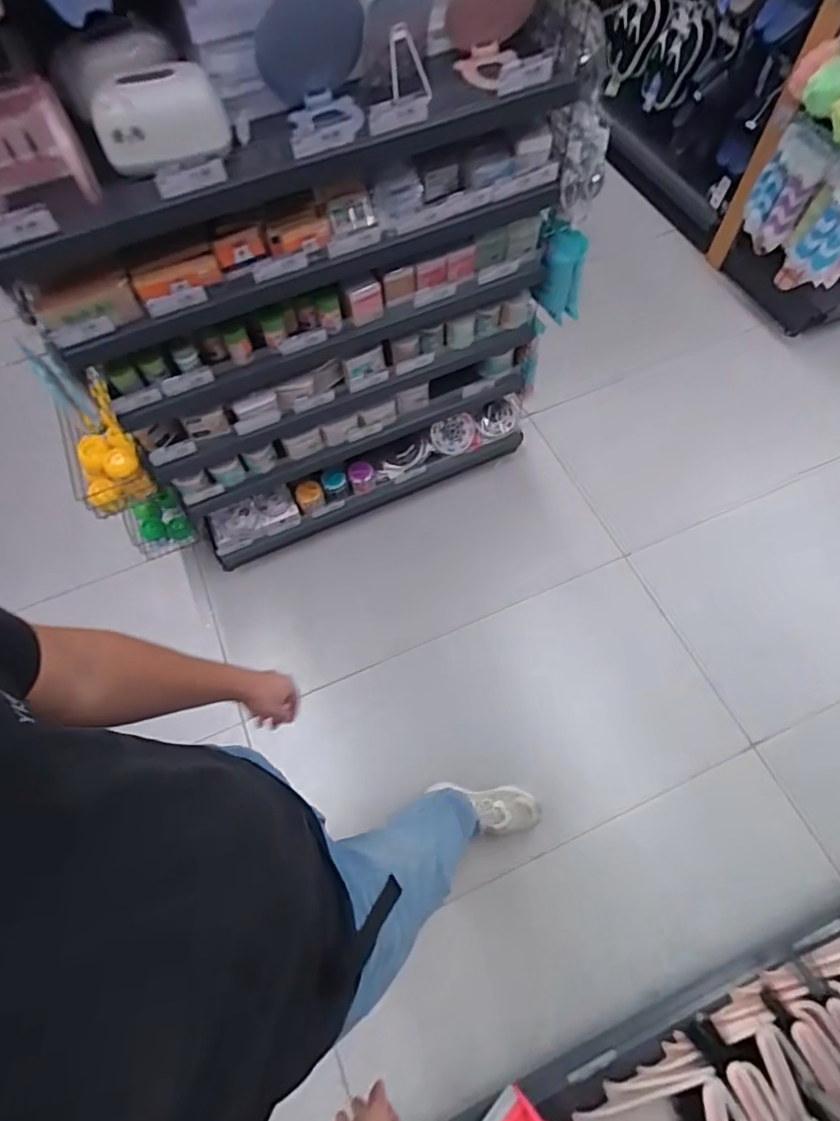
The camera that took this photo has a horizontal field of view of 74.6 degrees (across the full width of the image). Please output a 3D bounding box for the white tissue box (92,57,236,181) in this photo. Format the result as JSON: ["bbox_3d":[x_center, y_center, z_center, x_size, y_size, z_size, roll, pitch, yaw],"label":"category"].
[{"bbox_3d":[-0.386,-0.658,0.821,0.183,0.091,0.112,-28,66,-11],"label":"white tissue box"}]

